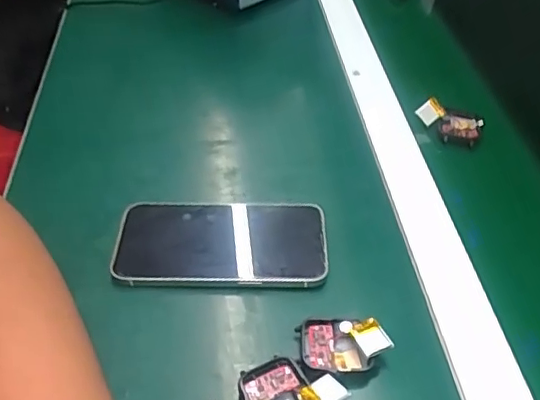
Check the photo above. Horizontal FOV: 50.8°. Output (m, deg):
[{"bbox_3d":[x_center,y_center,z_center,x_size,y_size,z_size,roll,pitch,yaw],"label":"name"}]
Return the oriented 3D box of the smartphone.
[{"bbox_3d":[-0.034,0.029,0.400,0.143,0.009,0.072,0,47,2],"label":"smartphone"}]

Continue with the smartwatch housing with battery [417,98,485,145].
[{"bbox_3d":[0.160,-0.070,0.506,0.056,0.026,0.034,14,46,11],"label":"smartwatch housing with battery"}]

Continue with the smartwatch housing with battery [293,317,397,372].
[{"bbox_3d":[0.044,0.085,0.339,0.050,0.016,0.036,0,45,-3],"label":"smartwatch housing with battery"}]

